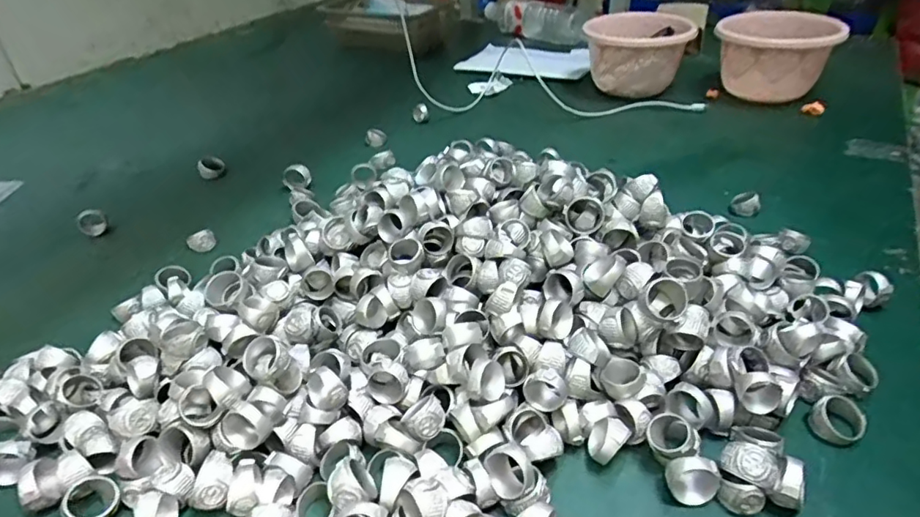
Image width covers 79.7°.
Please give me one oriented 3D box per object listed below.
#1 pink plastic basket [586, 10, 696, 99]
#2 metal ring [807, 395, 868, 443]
[{"bbox_3d":[0.266,-0.297,0.818,0.122,0.098,0.158,22,41,28],"label":"pink plastic basket"},{"bbox_3d":[0.225,0.095,0.327,0.026,0.016,0.027,-1,36,1],"label":"metal ring"}]

